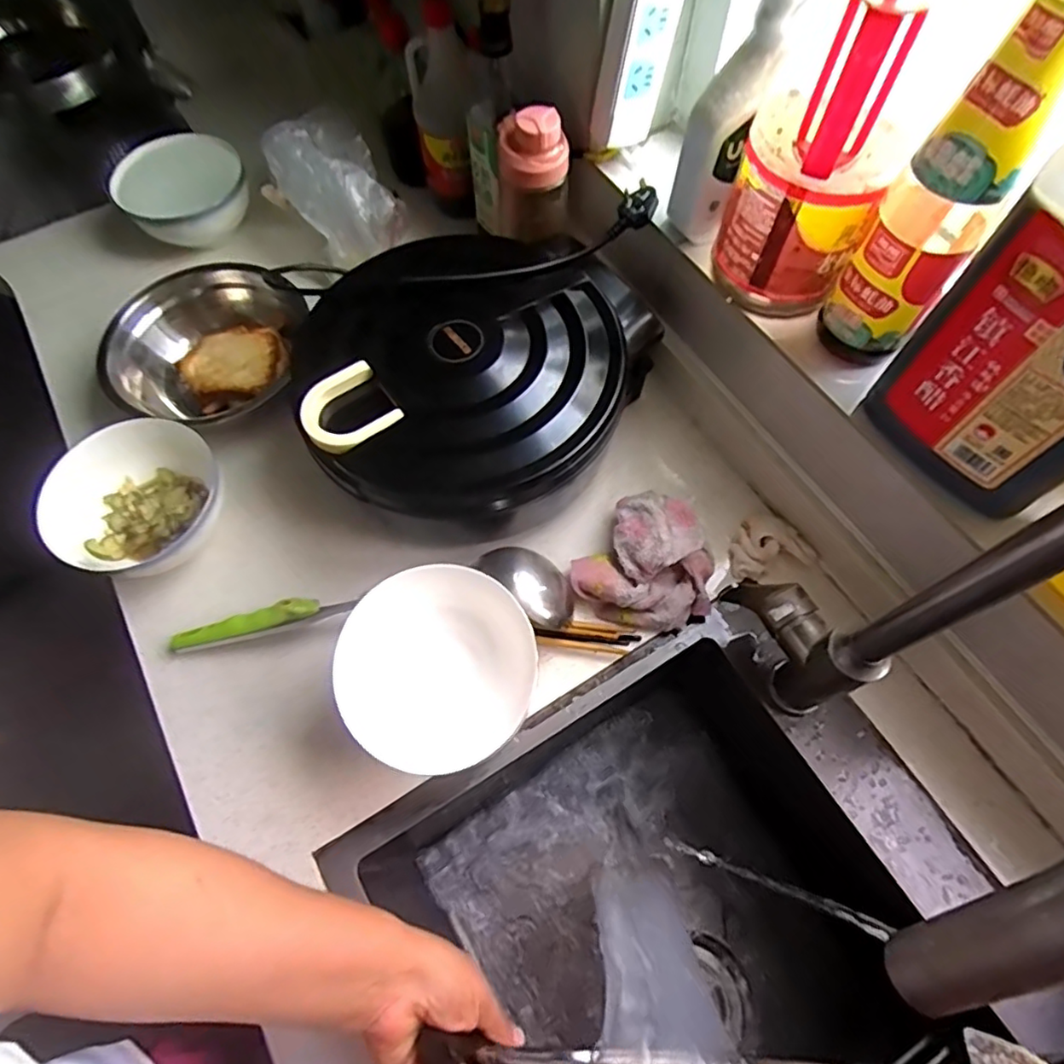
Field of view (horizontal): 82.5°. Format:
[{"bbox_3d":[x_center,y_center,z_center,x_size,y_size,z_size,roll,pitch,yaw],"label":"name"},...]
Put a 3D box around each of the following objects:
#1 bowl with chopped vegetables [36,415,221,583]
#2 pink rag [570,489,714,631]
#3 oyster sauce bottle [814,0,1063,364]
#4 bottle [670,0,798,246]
[{"bbox_3d":[-0.348,-0.032,0.550,0.131,0.069,0.155,-31,68,-12],"label":"bowl with chopped vegetables"},{"bbox_3d":[0.108,0.029,0.534,0.110,0.060,0.113,36,71,16],"label":"pink rag"},{"bbox_3d":[0.264,-0.218,0.383,0.063,0.246,0.070,30,69,14],"label":"oyster sauce bottle"},{"bbox_3d":[0.148,-0.323,0.452,0.057,0.205,0.054,15,66,8],"label":"bottle"}]

